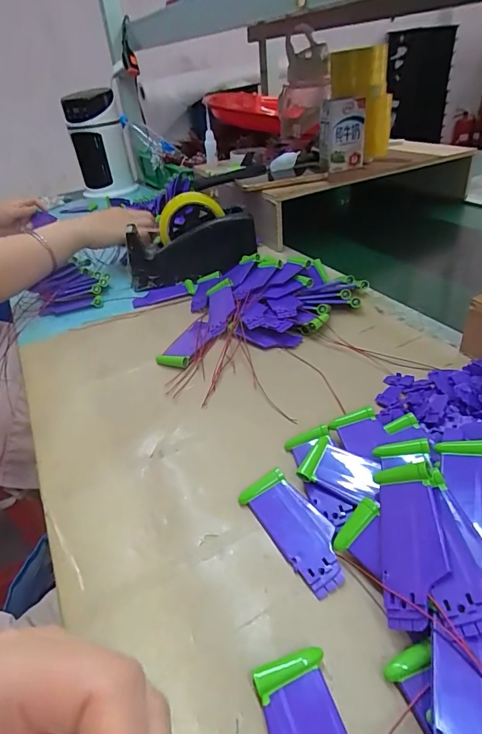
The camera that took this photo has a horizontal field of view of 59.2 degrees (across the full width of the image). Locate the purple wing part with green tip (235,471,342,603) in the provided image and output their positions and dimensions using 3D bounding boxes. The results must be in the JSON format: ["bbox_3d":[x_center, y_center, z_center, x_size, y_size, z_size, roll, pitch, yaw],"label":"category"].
[{"bbox_3d":[0.037,0.108,0.291,0.038,0.013,0.090,-25,39,-24],"label":"purple wing part with green tip"}]

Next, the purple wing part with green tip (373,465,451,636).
[{"bbox_3d":[0.097,0.100,0.244,0.035,0.007,0.087,-24,42,34],"label":"purple wing part with green tip"}]

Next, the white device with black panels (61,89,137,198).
[{"bbox_3d":[-0.356,-0.559,1.078,0.137,0.223,0.146,-13,36,-9],"label":"white device with black panels"}]

